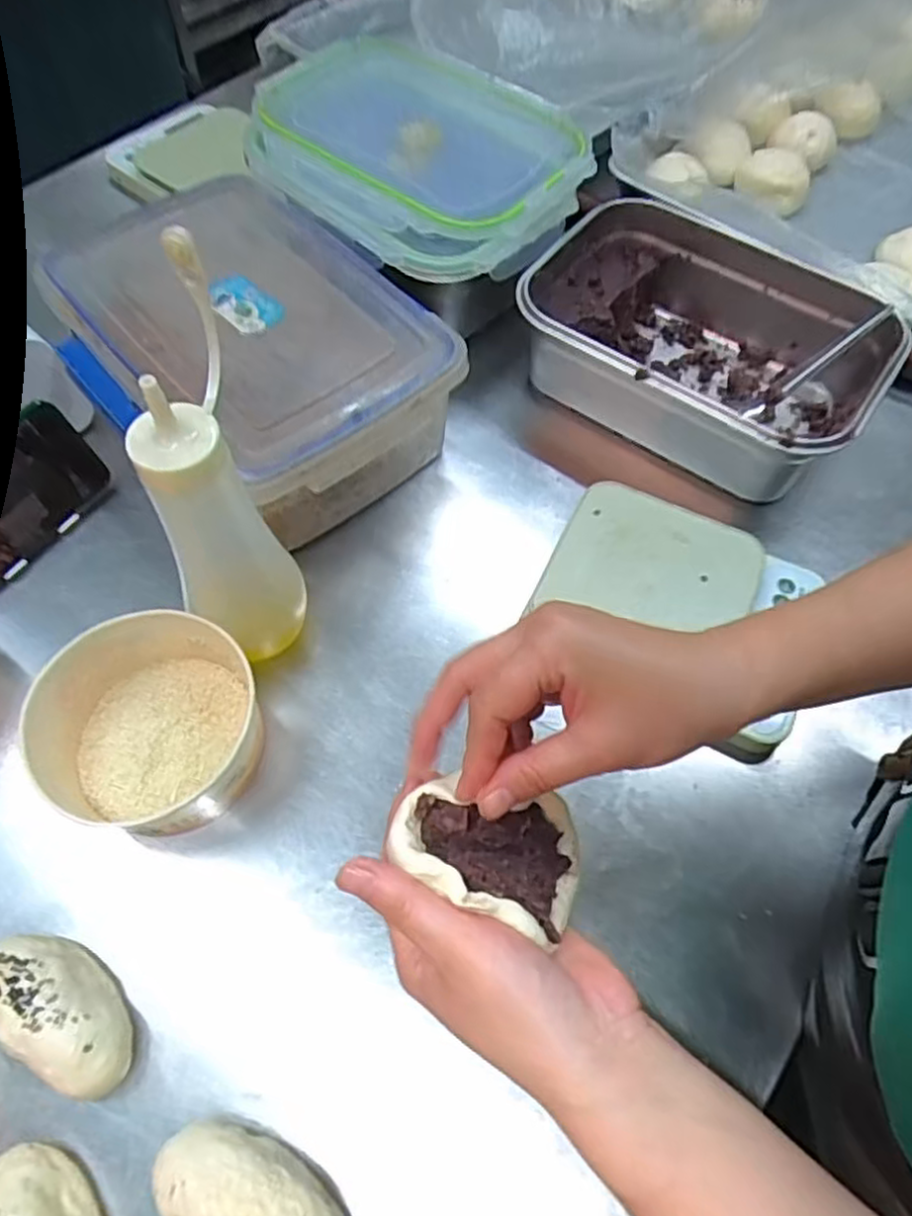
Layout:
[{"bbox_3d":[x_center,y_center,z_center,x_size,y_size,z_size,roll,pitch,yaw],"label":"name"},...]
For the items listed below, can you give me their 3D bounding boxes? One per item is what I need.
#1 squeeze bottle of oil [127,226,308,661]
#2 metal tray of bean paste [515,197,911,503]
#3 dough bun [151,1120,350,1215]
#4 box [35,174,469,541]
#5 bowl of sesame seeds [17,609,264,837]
[{"bbox_3d":[-0.141,-0.066,0.420,0.063,0.240,0.107,-13,63,-8],"label":"squeeze bottle of oil"},{"bbox_3d":[0.200,-0.218,0.605,0.287,0.091,0.204,32,66,15],"label":"metal tray of bean paste"},{"bbox_3d":[-0.095,0.285,0.339,0.105,0.052,0.042,24,64,12],"label":"dough bun"},{"bbox_3d":[-0.155,-0.208,0.579,0.315,0.090,0.215,41,68,19],"label":"box"},{"bbox_3d":[-0.188,0.071,0.447,0.123,0.062,0.124,0,62,-1],"label":"bowl of sesame seeds"}]

